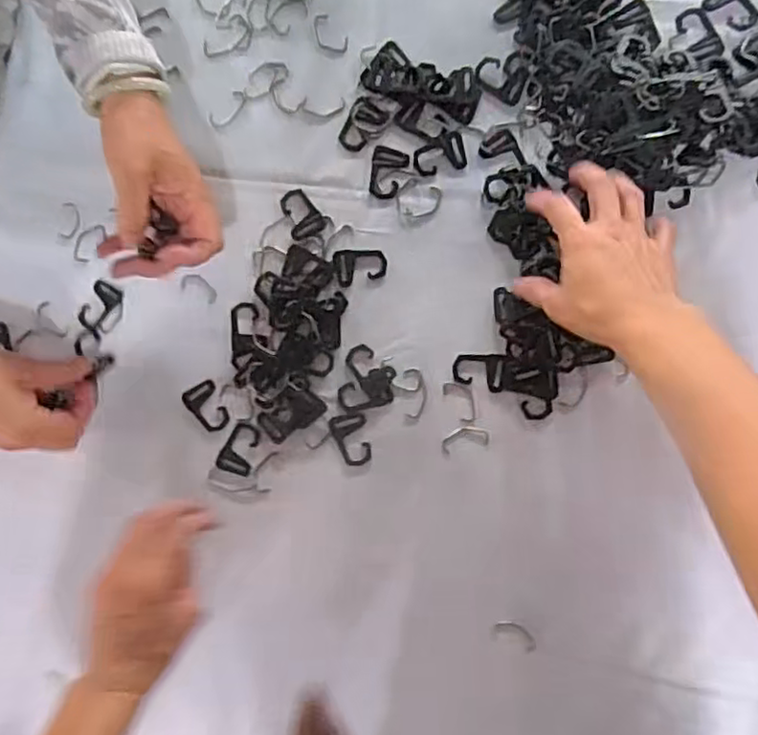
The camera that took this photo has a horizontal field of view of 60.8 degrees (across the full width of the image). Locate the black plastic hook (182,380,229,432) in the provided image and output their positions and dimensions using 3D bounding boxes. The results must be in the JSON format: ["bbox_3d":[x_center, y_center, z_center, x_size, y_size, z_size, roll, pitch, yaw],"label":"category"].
[{"bbox_3d":[-0.143,0.034,0.533,0.029,0.004,0.042,-26,84,4],"label":"black plastic hook"}]

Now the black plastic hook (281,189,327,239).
[{"bbox_3d":[-0.063,-0.128,0.534,0.030,0.004,0.042,-23,84,4],"label":"black plastic hook"}]

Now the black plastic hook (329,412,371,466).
[{"bbox_3d":[-0.023,0.058,0.517,0.029,0.004,0.041,-10,85,5],"label":"black plastic hook"}]

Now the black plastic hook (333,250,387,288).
[{"bbox_3d":[-0.016,-0.082,0.527,0.043,0.004,0.030,-5,86,6],"label":"black plastic hook"}]

